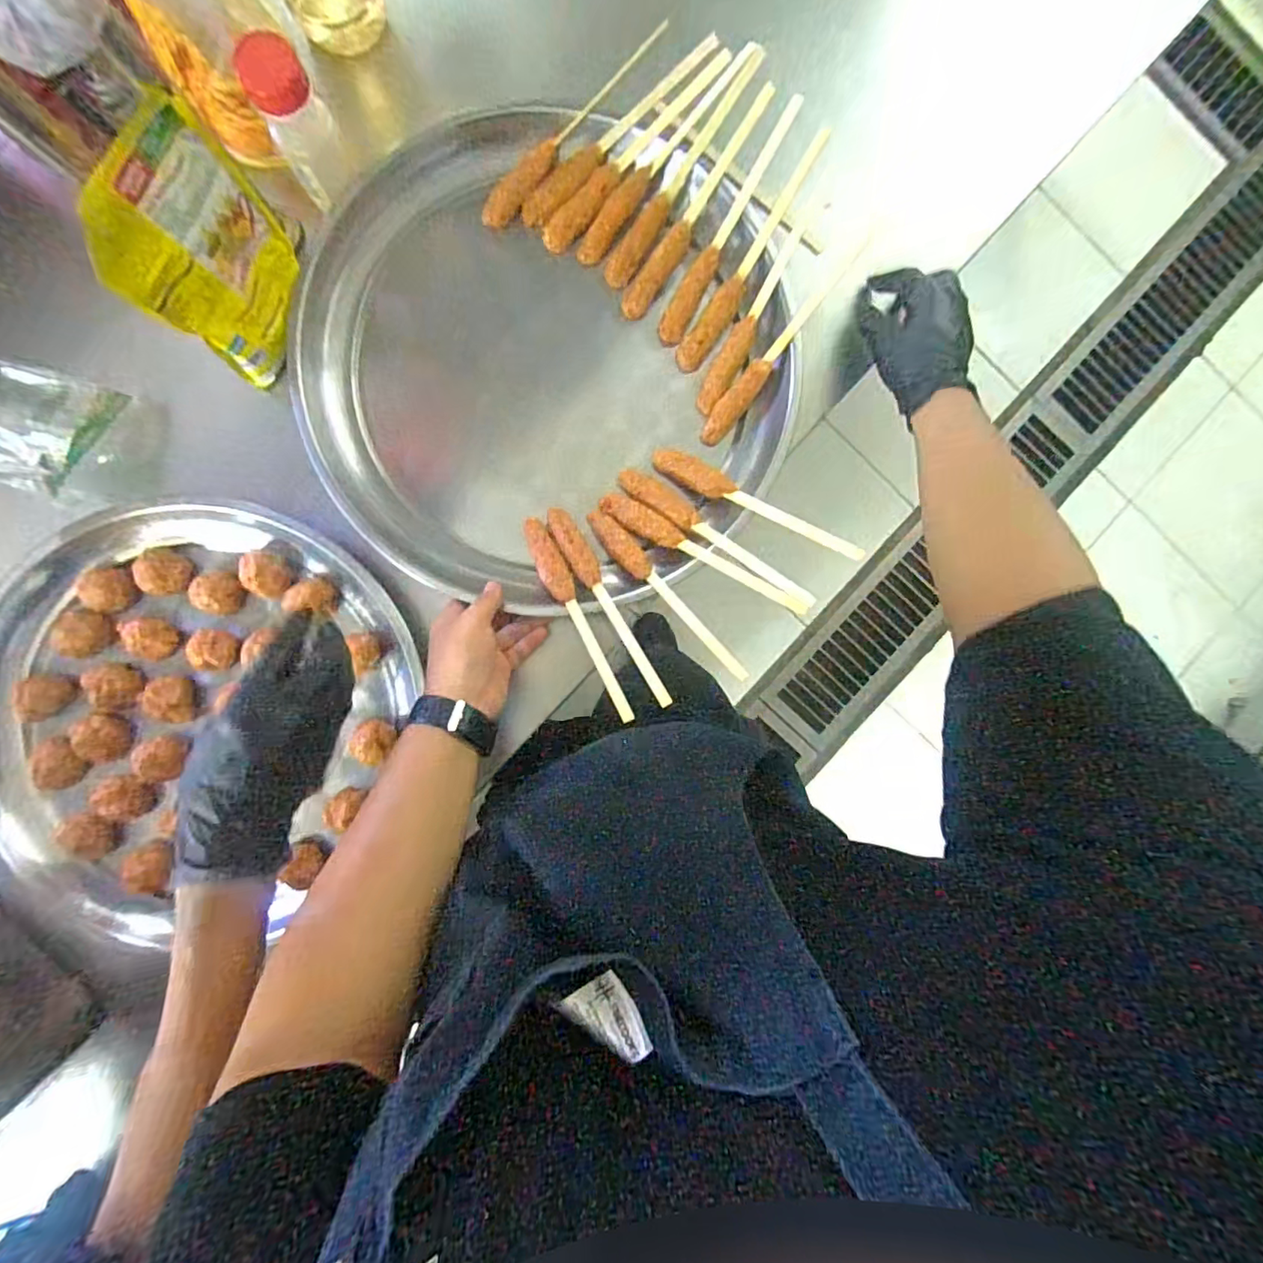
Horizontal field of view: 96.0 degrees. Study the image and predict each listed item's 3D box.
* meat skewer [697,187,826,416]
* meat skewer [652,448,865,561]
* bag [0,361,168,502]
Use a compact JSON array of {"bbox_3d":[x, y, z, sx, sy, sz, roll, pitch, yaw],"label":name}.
[{"bbox_3d":[0.116,-0.294,0.516,0.027,0.036,0.199,29,89,-3],"label":"meat skewer"},{"bbox_3d":[0.108,-0.114,0.503,0.201,0.016,0.021,31,90,13],"label":"meat skewer"},{"bbox_3d":[-0.553,-0.186,0.490,0.263,0.048,0.113,15,90,-3],"label":"bag"}]

